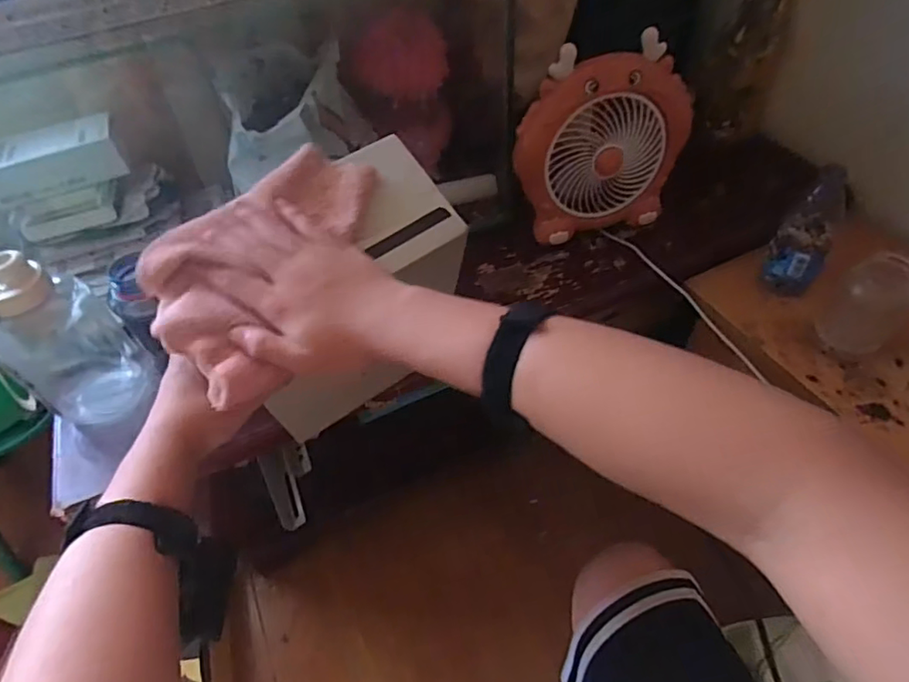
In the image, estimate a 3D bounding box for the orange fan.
[{"bbox_3d":[0.205,-0.269,0.783,0.234,0.238,0.066,-15,49,-8],"label":"orange fan"}]

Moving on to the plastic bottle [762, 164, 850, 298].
[{"bbox_3d":[0.487,-0.146,0.775,0.073,0.184,0.068,29,57,26],"label":"plastic bottle"}]

